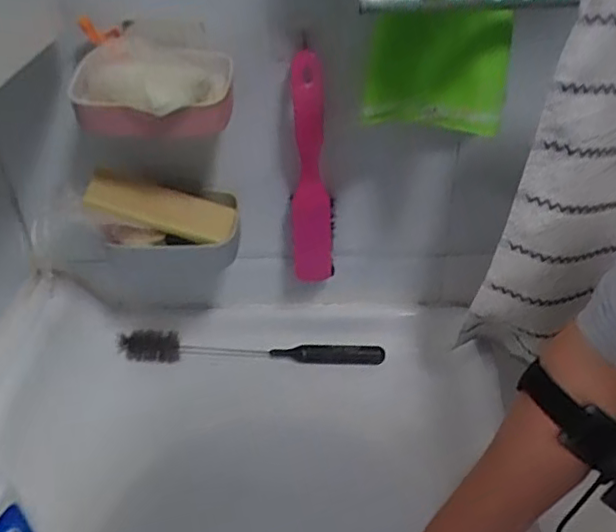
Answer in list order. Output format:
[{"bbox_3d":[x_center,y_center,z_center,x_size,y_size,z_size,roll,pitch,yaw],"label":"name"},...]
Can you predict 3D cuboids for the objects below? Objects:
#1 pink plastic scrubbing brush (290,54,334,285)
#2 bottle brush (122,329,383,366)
[{"bbox_3d":[0.003,-0.085,0.589,0.040,0.224,0.033,0,37,3],"label":"pink plastic scrubbing brush"},{"bbox_3d":[-0.063,0.090,0.683,0.291,0.030,0.029,0,37,3],"label":"bottle brush"}]

